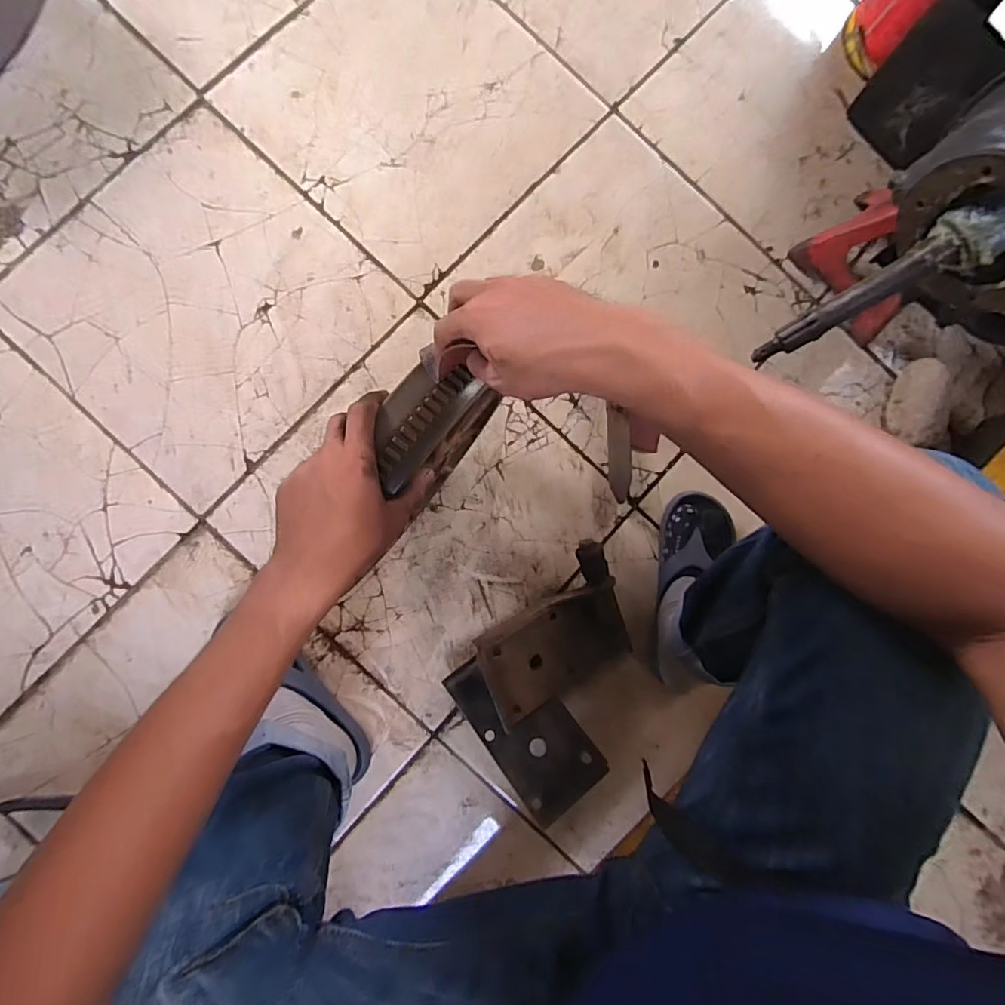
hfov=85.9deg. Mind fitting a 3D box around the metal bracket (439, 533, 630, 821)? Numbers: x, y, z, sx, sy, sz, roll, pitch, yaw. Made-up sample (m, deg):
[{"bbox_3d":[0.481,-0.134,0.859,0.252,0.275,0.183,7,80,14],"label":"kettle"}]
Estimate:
[{"bbox_3d":[0.078,0.219,0.690,0.260,0.092,0.215,-39,91,-6],"label":"metal bracket"}]

